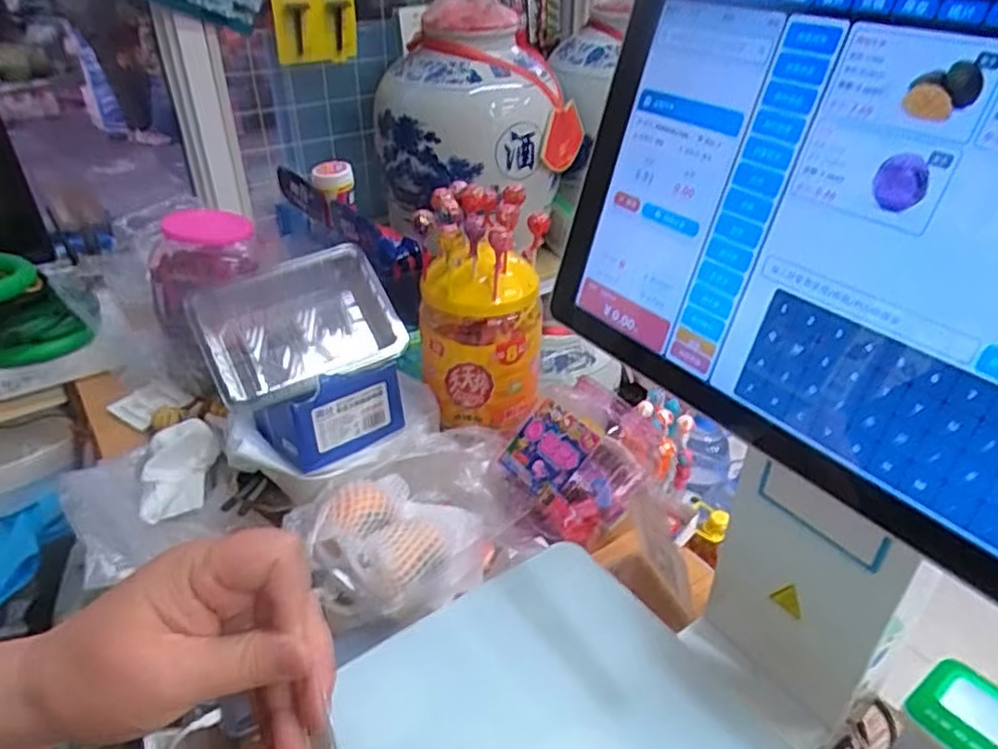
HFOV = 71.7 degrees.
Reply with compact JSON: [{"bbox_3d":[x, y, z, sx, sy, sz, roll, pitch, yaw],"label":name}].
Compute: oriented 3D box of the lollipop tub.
[{"bbox_3d":[-0.018,-0.074,0.793,0.143,0.253,0.115,-2,34,-3],"label":"lollipop tub"}]

